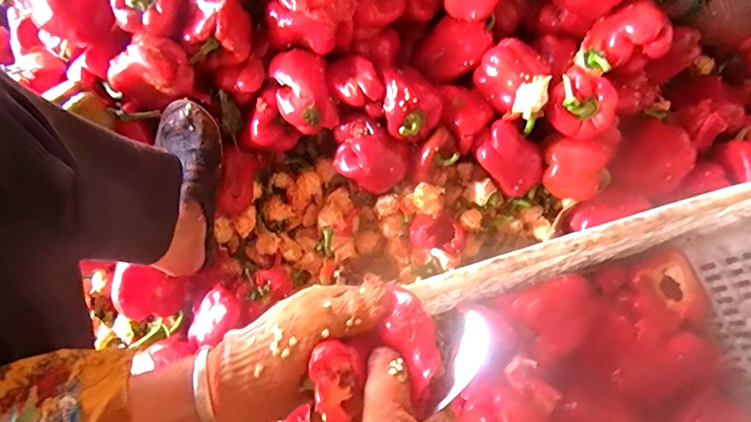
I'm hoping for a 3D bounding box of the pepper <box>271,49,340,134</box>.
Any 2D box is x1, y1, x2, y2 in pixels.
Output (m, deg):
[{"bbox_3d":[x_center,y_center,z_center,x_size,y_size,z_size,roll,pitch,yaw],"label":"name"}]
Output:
[{"bbox_3d":[-0.101,-0.167,0.654,0.080,0.062,0.111,-22,76,-7],"label":"pepper"}]

